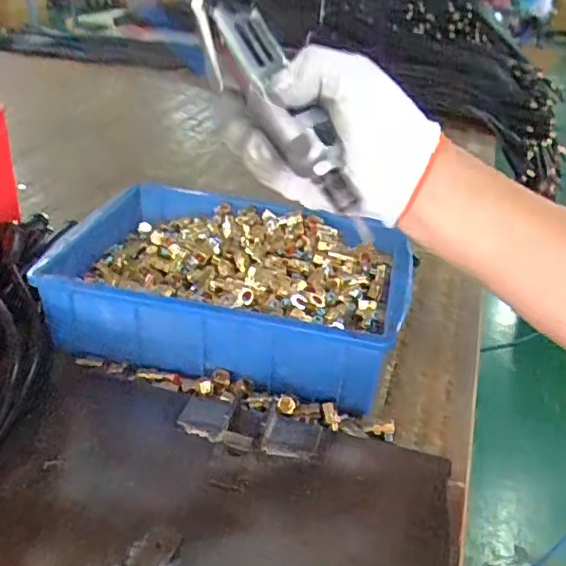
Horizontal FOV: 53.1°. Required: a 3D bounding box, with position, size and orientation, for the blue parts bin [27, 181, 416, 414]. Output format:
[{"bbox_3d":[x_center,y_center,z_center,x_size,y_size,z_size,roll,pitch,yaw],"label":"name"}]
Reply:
[{"bbox_3d":[-0.041,-0.009,0.510,0.298,0.081,0.208,13,33,10],"label":"blue parts bin"}]

